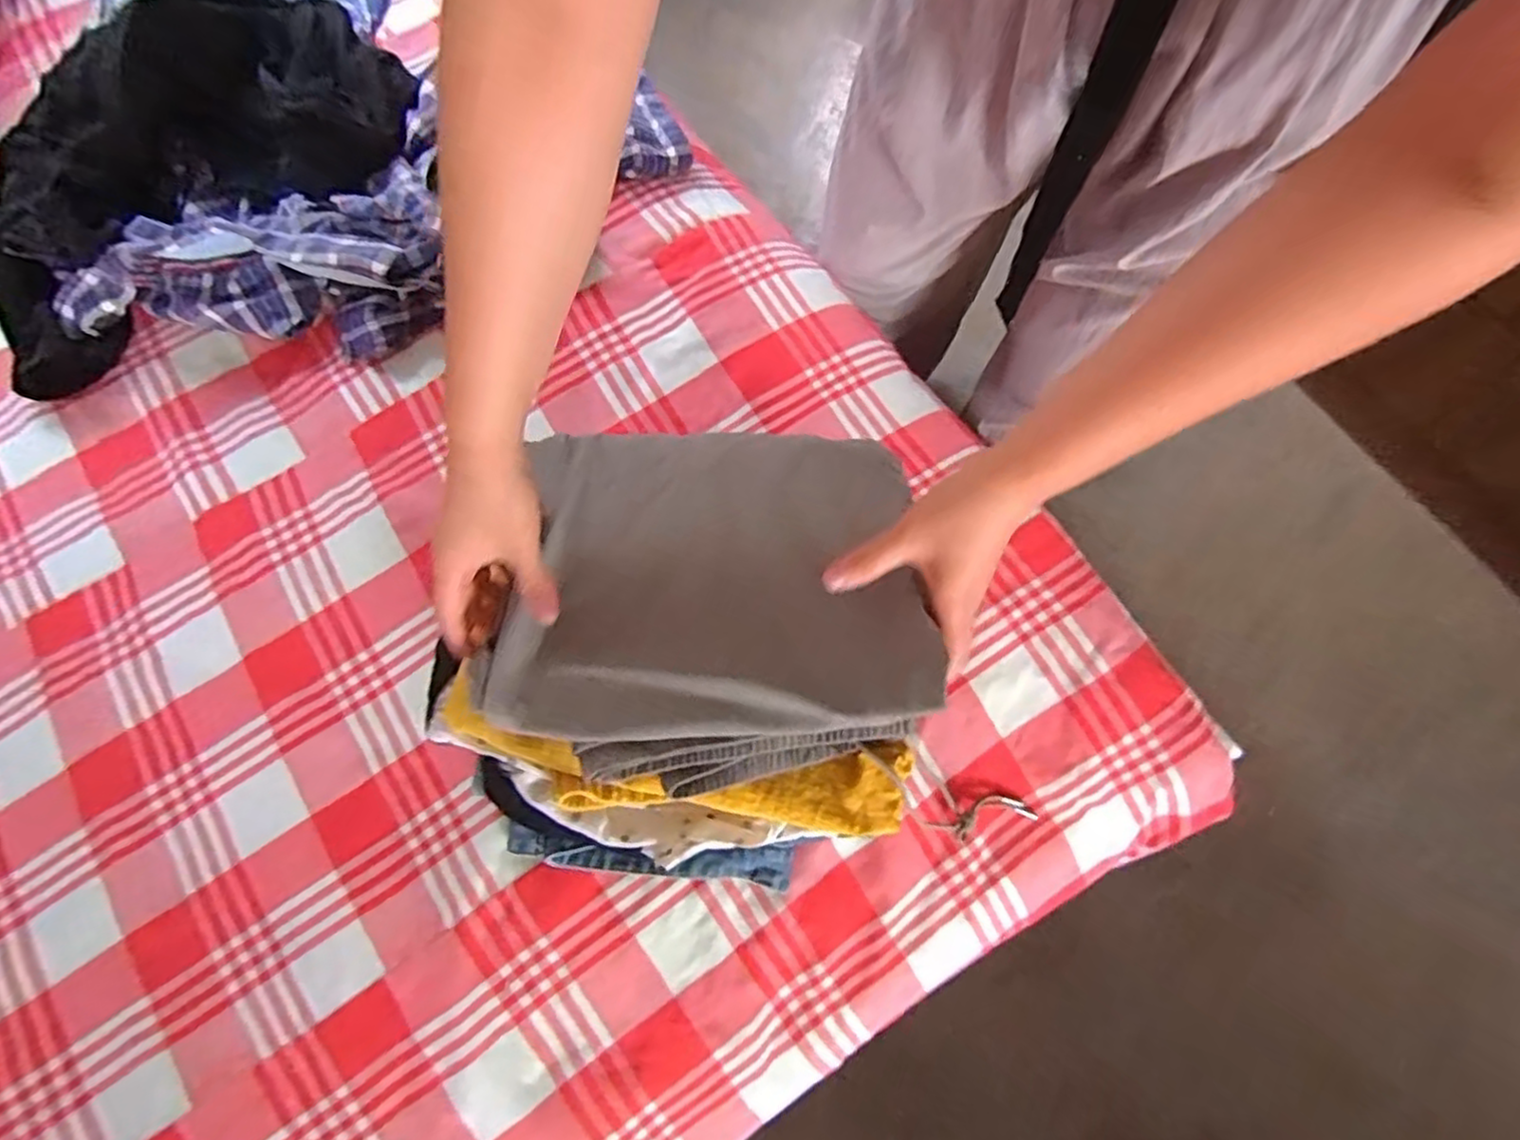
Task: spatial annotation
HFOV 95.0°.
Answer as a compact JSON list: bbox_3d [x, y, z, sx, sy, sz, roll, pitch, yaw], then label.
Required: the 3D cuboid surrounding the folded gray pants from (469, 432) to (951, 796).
[{"bbox_3d":[-0.037,0.011,0.476,0.296,0.084,0.251,-2,64,3],"label":"folded gray pants"}]

